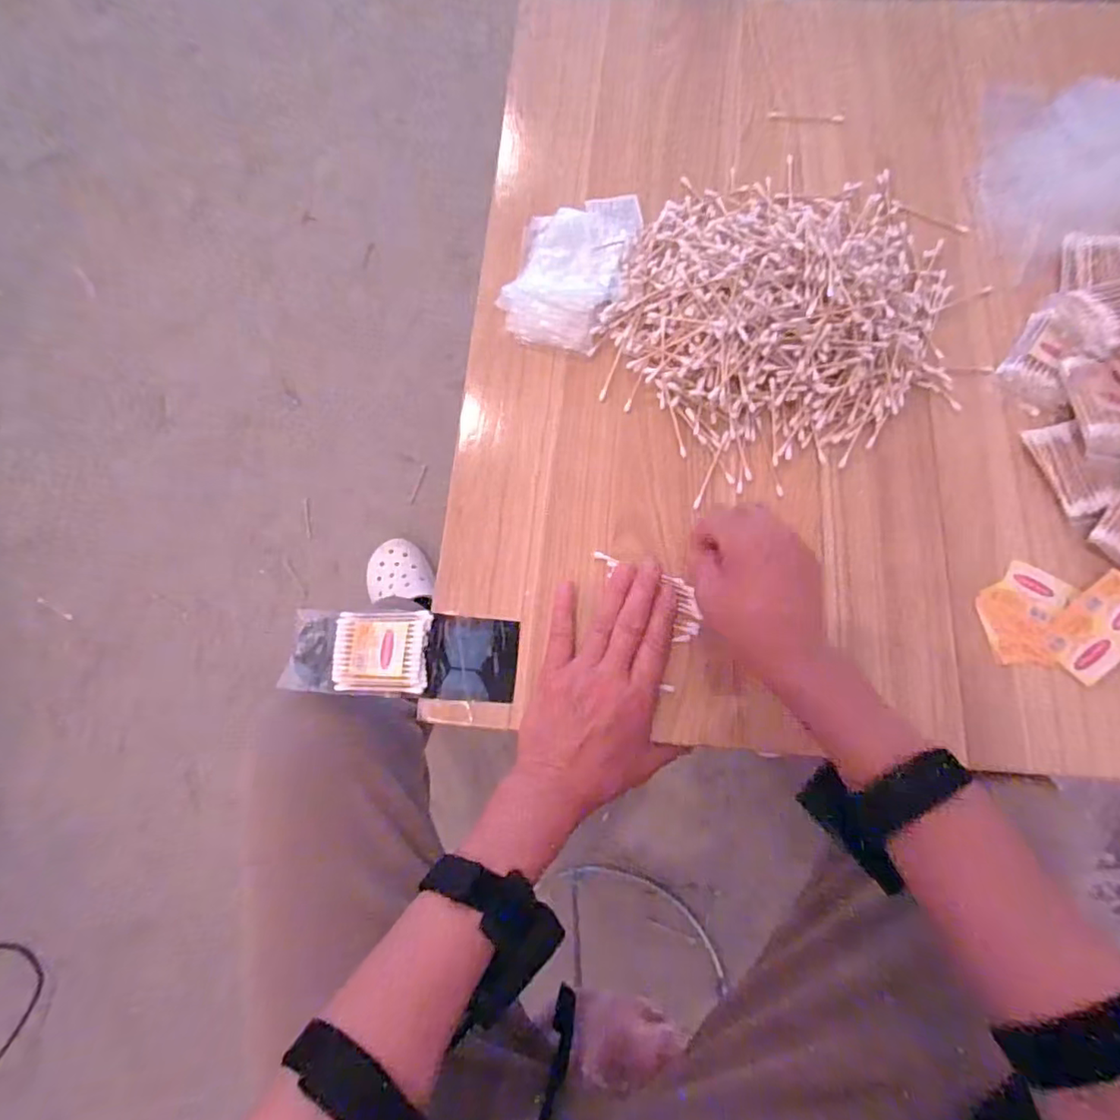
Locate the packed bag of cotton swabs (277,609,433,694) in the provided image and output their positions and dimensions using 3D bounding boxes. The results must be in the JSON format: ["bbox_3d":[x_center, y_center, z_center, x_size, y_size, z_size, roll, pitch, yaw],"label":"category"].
[{"bbox_3d":[-0.155,0.069,0.444,0.118,0.012,0.060,-3,73,17],"label":"packed bag of cotton swabs"}]

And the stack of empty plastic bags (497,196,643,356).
[{"bbox_3d":[0.010,-0.266,0.528,0.099,0.023,0.177,11,74,5],"label":"stack of empty plastic bags"}]

